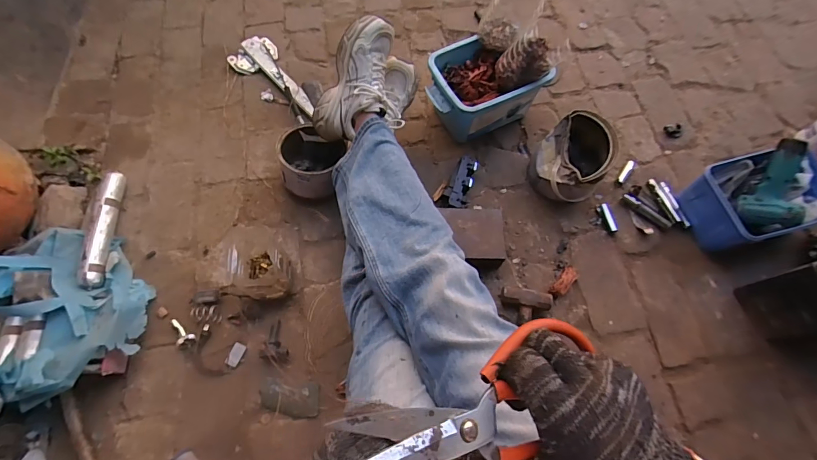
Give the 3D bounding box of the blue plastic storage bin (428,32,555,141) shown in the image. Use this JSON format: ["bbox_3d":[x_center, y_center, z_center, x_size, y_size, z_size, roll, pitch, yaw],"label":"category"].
[{"bbox_3d":[0.168,-0.331,0.918,0.249,0.133,0.180,-21,70,-9],"label":"blue plastic storage bin"}]

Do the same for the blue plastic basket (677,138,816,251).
[{"bbox_3d":[0.696,-0.062,0.781,0.188,0.157,0.162,-15,69,-7],"label":"blue plastic basket"}]

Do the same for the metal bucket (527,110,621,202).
[{"bbox_3d":[0.355,-0.158,0.844,0.143,0.151,0.151,0,68,-1],"label":"metal bucket"}]

